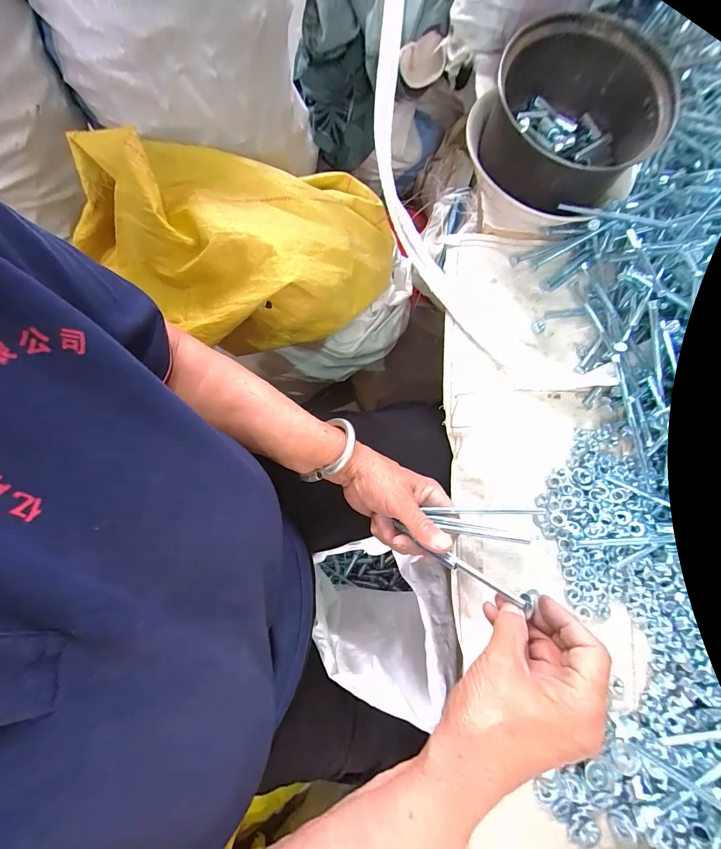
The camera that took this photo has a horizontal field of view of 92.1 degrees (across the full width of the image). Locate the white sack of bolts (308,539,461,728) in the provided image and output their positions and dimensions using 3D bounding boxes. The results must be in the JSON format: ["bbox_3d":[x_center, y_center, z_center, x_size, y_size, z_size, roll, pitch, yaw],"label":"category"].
[{"bbox_3d":[0.019,0.295,0.577,0.188,0.268,0.174,18,77,0],"label":"white sack of bolts"}]

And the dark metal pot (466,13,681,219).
[{"bbox_3d":[0.209,-0.313,0.359,0.167,0.079,0.165,1,77,-4],"label":"dark metal pot"}]

